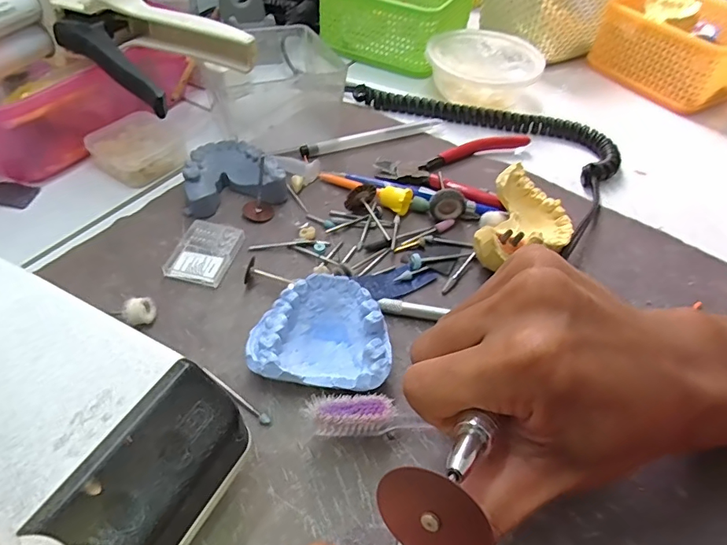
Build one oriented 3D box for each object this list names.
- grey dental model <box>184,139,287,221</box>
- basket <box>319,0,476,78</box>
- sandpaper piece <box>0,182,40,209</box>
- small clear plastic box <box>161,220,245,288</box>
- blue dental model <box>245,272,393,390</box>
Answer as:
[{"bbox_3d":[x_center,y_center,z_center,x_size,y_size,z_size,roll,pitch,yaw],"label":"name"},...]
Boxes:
[{"bbox_3d":[-0.091,-0.068,0.336,0.065,0.024,0.054,-13,51,-16],"label":"grey dental model"},{"bbox_3d":[0.039,-0.278,0.512,0.130,0.059,0.139,24,51,16],"label":"basket"},{"bbox_3d":[-0.240,-0.054,0.329,0.032,0.004,0.024,6,48,0],"label":"sandpaper piece"},{"bbox_3d":[-0.098,-0.013,0.298,0.037,0.007,0.045,13,49,6],"label":"small clear plastic box"},{"bbox_3d":[-0.020,0.033,0.249,0.067,0.029,0.055,8,48,2],"label":"blue dental model"}]

